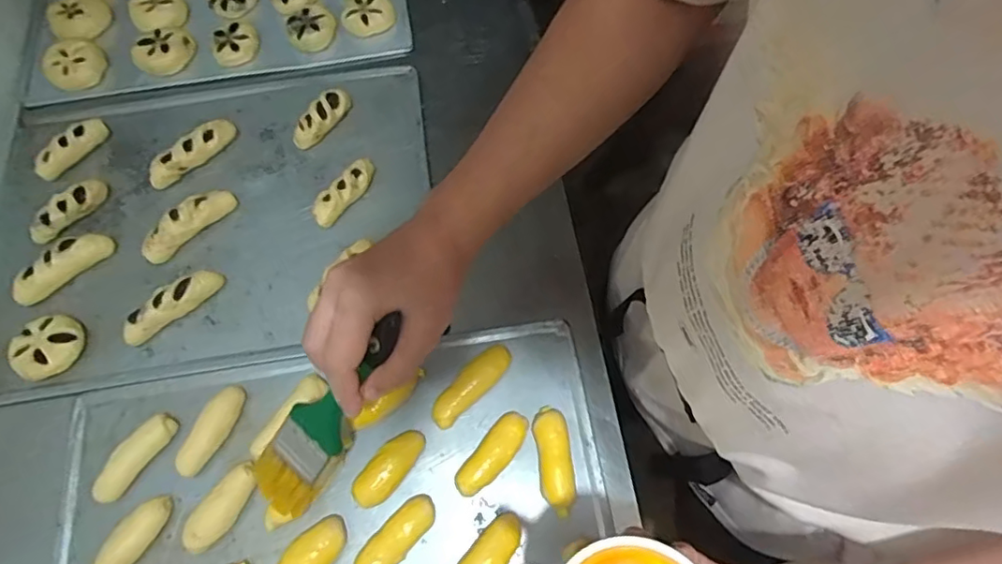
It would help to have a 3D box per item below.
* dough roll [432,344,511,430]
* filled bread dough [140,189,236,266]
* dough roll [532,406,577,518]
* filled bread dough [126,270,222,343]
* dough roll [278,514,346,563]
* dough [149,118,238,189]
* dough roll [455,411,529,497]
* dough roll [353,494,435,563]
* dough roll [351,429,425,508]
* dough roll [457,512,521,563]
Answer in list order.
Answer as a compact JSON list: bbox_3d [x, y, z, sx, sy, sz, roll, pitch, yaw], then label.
[{"bbox_3d":[-0.026,0.090,0.503,0.029,0.019,0.087,42,72,15],"label":"dough roll"},{"bbox_3d":[-0.311,-0.060,0.567,0.097,0.022,0.029,-41,73,-16],"label":"filled bread dough"},{"bbox_3d":[0.044,0.146,0.476,0.028,0.023,0.086,-4,67,-3],"label":"dough roll"},{"bbox_3d":[-0.306,0.020,0.533,0.095,0.023,0.027,-40,73,-16],"label":"filled bread dough"},{"bbox_3d":[-0.151,0.216,0.446,0.032,0.021,0.071,36,71,13],"label":"dough roll"},{"bbox_3d":[-0.326,-0.138,0.603,0.032,0.020,0.100,41,72,15],"label":"dough"},{"bbox_3d":[-0.006,0.143,0.479,0.028,0.021,0.079,36,71,14],"label":"dough roll"},{"bbox_3d":[-0.085,0.204,0.455,0.029,0.018,0.078,40,72,15],"label":"dough roll"},{"bbox_3d":[-0.092,0.151,0.471,0.030,0.024,0.070,38,71,14],"label":"dough roll"},{"bbox_3d":[-0.012,0.216,0.451,0.028,0.018,0.074,38,71,14],"label":"dough roll"}]

